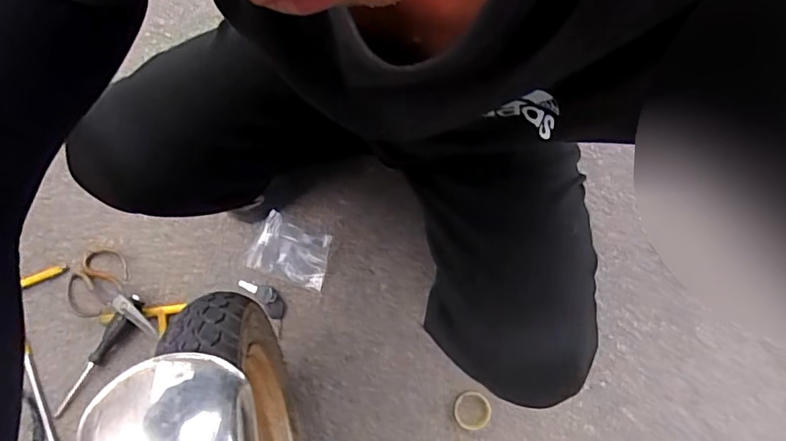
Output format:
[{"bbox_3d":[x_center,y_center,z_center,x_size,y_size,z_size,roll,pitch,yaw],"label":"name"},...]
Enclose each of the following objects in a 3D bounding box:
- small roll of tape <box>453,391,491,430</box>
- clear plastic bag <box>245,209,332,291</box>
[{"bbox_3d":[0.120,0.287,0.804,0.055,0.013,0.056,0,76,-2],"label":"small roll of tape"},{"bbox_3d":[-0.158,0.047,0.828,0.117,0.036,0.086,19,77,3],"label":"clear plastic bag"}]

